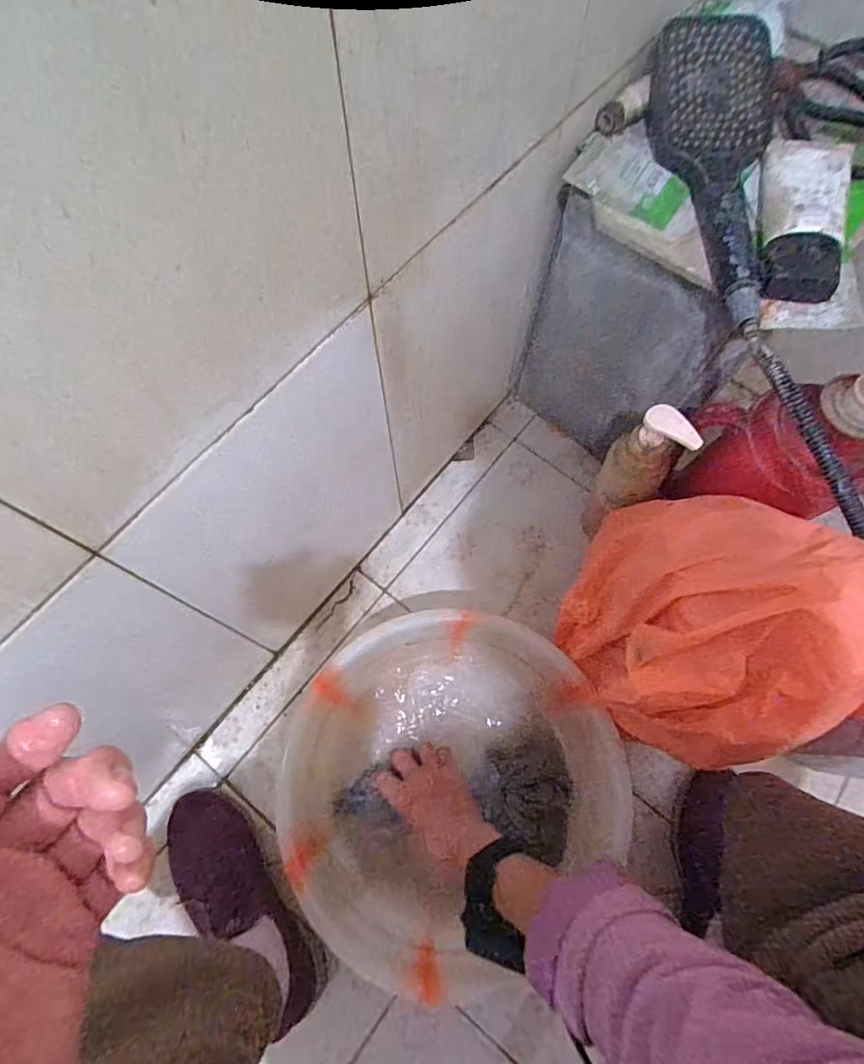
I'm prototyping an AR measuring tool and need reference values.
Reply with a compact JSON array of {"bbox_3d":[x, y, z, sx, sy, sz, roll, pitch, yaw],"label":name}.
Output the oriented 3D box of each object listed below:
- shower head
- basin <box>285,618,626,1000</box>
[{"bbox_3d":[0.241,-0.301,0.455,0.097,0.051,0.268,2,70,0],"label":"shower head"},{"bbox_3d":[0.016,0.264,0.601,0.339,0.117,0.318,0,70,1],"label":"basin"}]

